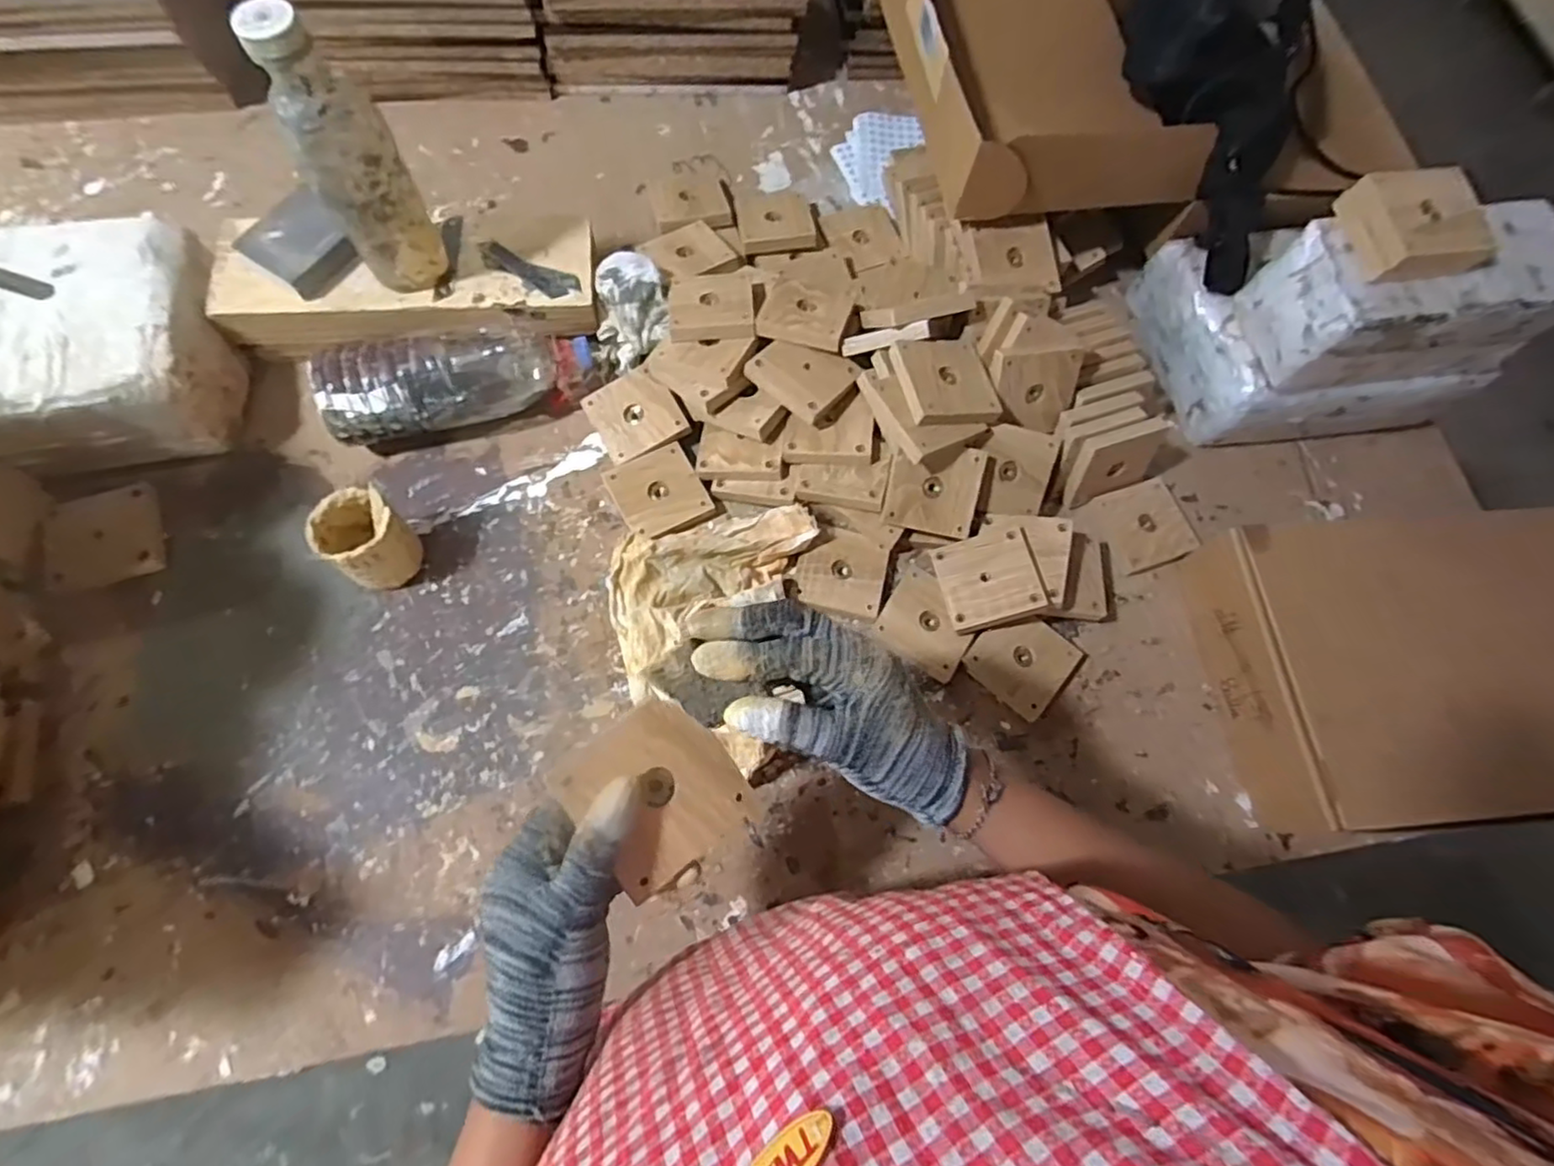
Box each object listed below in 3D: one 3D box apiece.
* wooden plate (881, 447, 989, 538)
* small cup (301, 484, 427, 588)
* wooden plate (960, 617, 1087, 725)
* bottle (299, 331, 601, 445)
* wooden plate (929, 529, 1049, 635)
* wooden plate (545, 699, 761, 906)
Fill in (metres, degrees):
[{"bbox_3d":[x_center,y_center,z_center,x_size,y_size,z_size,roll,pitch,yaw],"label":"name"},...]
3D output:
[{"bbox_3d":[0.147,-0.088,0.624,0.084,0.012,0.079,11,97,-2],"label":"wooden plate"},{"bbox_3d":[-0.346,-0.032,0.577,0.064,0.084,0.062,2,71,-5],"label":"small cup"},{"bbox_3d":[0.230,0.071,0.626,0.084,0.020,0.089,43,73,9],"label":"wooden plate"},{"bbox_3d":[-0.297,-0.197,0.633,0.237,0.071,0.079,-20,74,-12],"label":"bottle"},{"bbox_3d":[0.193,-0.004,0.615,0.084,0.012,0.085,-19,65,15],"label":"wooden plate"},{"bbox_3d":[-0.061,0.109,0.353,0.079,0.008,0.086,-36,100,-23],"label":"wooden plate"}]

